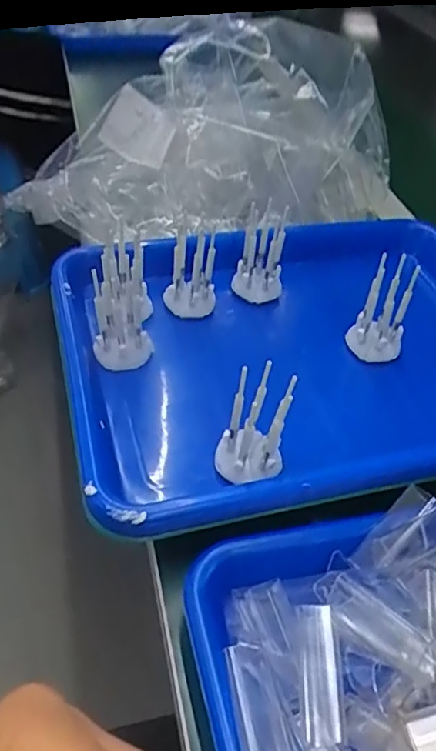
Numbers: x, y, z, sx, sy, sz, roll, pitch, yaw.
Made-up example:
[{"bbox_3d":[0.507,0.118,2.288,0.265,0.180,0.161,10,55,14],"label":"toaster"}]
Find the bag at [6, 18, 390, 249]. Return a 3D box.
[{"bbox_3d":[0.003,-0.216,0.529,0.323,0.129,0.143,-14,48,-21],"label":"bag"}]

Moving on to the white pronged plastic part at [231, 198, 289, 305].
[{"bbox_3d":[0.034,-0.094,0.461,0.035,0.075,0.018,11,27,8],"label":"white pronged plastic part"}]

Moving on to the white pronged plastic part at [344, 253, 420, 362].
[{"bbox_3d":[0.117,-0.047,0.425,0.038,0.074,0.012,16,18,9],"label":"white pronged plastic part"}]

